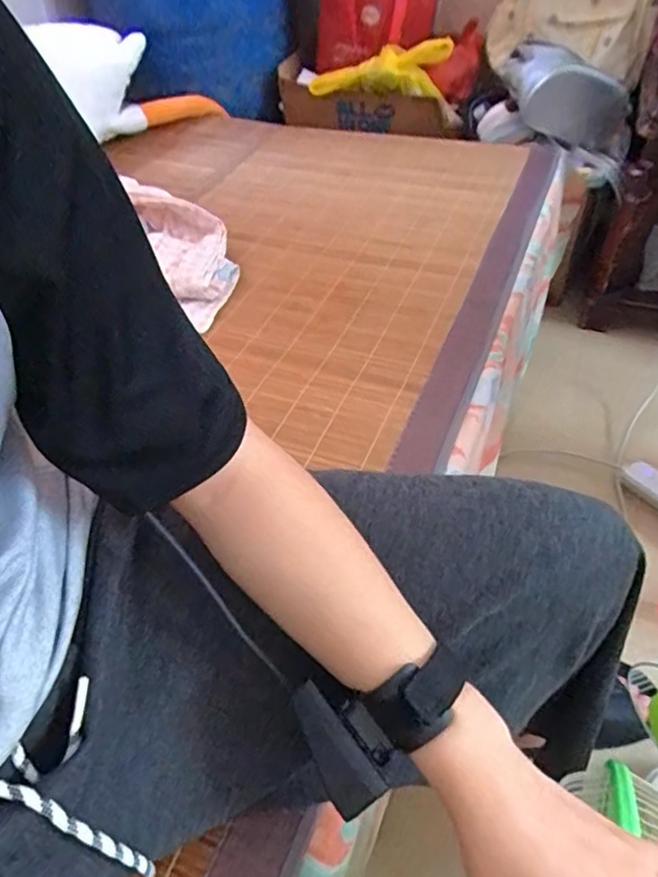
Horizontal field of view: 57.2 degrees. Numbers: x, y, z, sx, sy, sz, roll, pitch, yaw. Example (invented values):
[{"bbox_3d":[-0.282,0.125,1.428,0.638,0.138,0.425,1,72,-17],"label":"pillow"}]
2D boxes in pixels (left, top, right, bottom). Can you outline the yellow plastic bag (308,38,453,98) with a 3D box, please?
[{"bbox_3d":[0.096,-0.686,1.143,0.295,0.085,0.055,10,47,30],"label":"yellow plastic bag"}]

